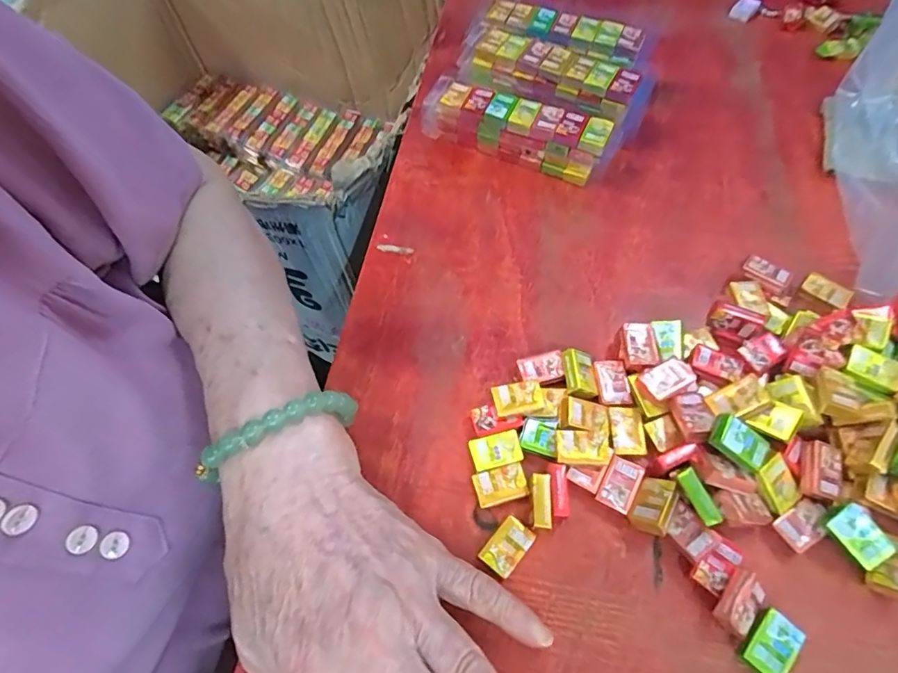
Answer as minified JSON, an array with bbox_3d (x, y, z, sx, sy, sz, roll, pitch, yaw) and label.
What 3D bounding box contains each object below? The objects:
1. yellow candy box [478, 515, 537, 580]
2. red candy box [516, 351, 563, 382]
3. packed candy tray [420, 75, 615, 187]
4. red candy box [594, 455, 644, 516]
[{"bbox_3d":[0.027,0.099,0.237,0.016,0.006,0.024,36,68,21],"label":"yellow candy box"},{"bbox_3d":[0.052,0.018,0.282,0.024,0.009,0.016,-13,60,-4],"label":"red candy box"},{"bbox_3d":[0.045,-0.152,0.362,0.141,0.040,0.037,22,64,15],"label":"packed candy tray"},{"bbox_3d":[0.085,0.072,0.247,0.017,0.004,0.025,27,65,17],"label":"red candy box"}]

